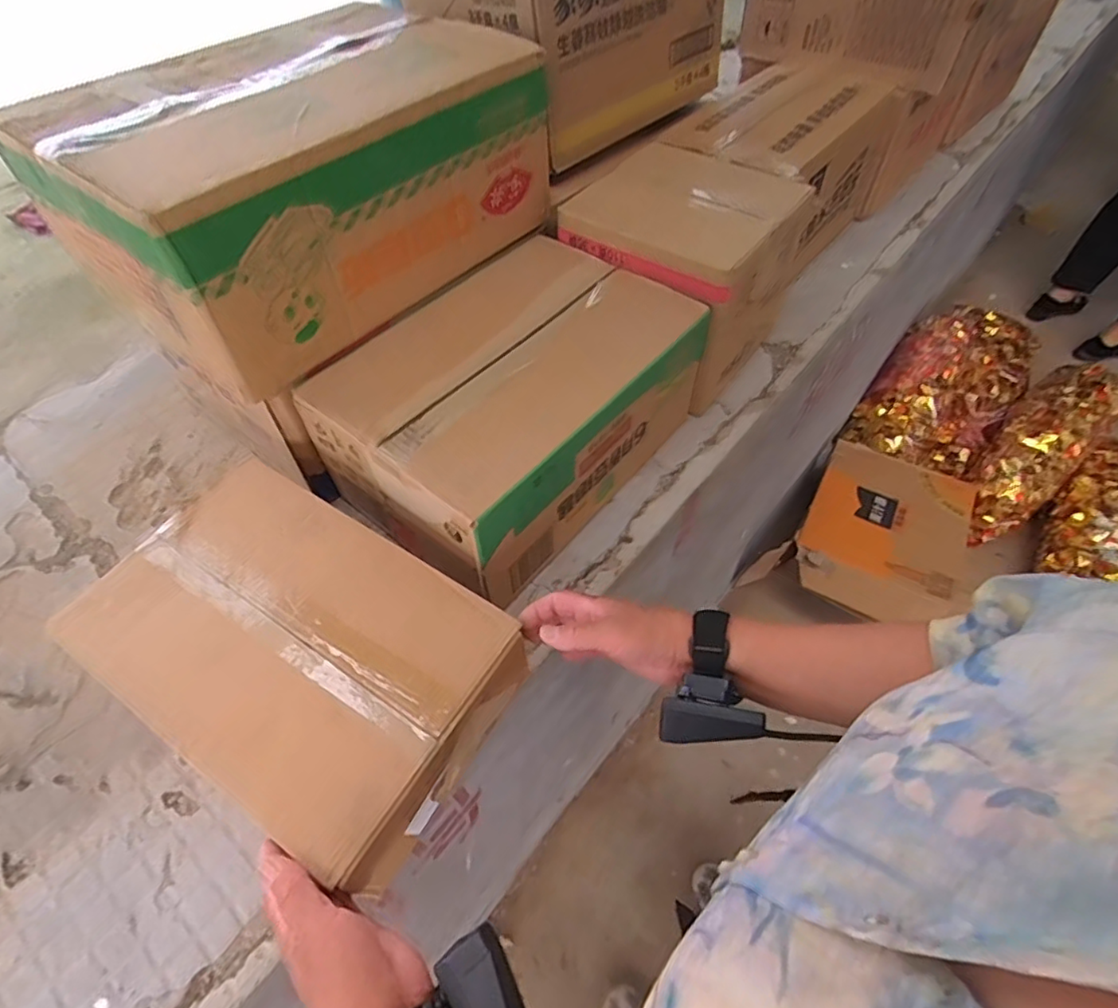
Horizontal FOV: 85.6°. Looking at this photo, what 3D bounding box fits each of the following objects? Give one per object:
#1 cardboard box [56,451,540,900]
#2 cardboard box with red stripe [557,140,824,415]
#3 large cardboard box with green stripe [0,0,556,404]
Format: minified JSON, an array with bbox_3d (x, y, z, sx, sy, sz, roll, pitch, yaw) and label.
[{"bbox_3d":[-0.222,0.126,0.520,0.338,0.092,0.216,27,57,17],"label":"cardboard box"},{"bbox_3d":[0.166,-0.312,0.796,0.237,0.208,0.244,35,62,22],"label":"cardboard box with red stripe"},{"bbox_3d":[-0.259,-0.351,0.636,0.283,0.187,0.430,34,61,22],"label":"large cardboard box with green stripe"}]

